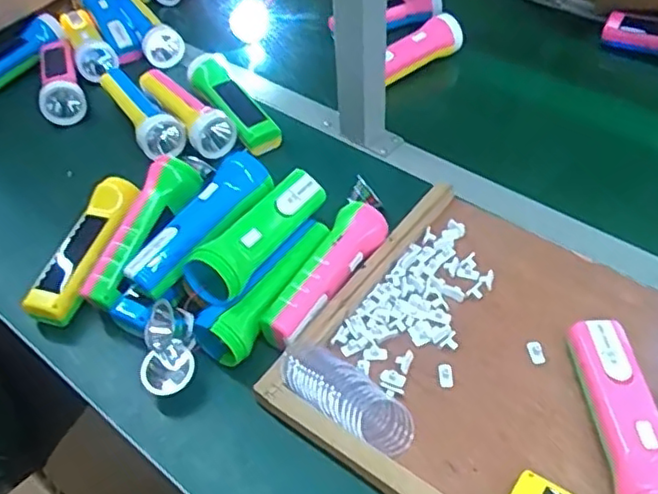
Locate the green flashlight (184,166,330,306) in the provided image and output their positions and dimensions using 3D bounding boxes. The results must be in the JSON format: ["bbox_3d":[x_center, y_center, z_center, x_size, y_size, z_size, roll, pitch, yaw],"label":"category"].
[{"bbox_3d":[-0.058,-0.012,0.564,0.047,0.050,0.157,26,54,25],"label":"green flashlight"}]

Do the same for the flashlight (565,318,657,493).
[{"bbox_3d":[0.217,0.124,0.468,0.054,0.041,0.152,-4,47,0],"label":"flashlight"}]

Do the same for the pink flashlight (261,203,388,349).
[{"bbox_3d":[-0.002,0.023,0.571,0.041,0.037,0.163,23,53,23],"label":"pink flashlight"}]

